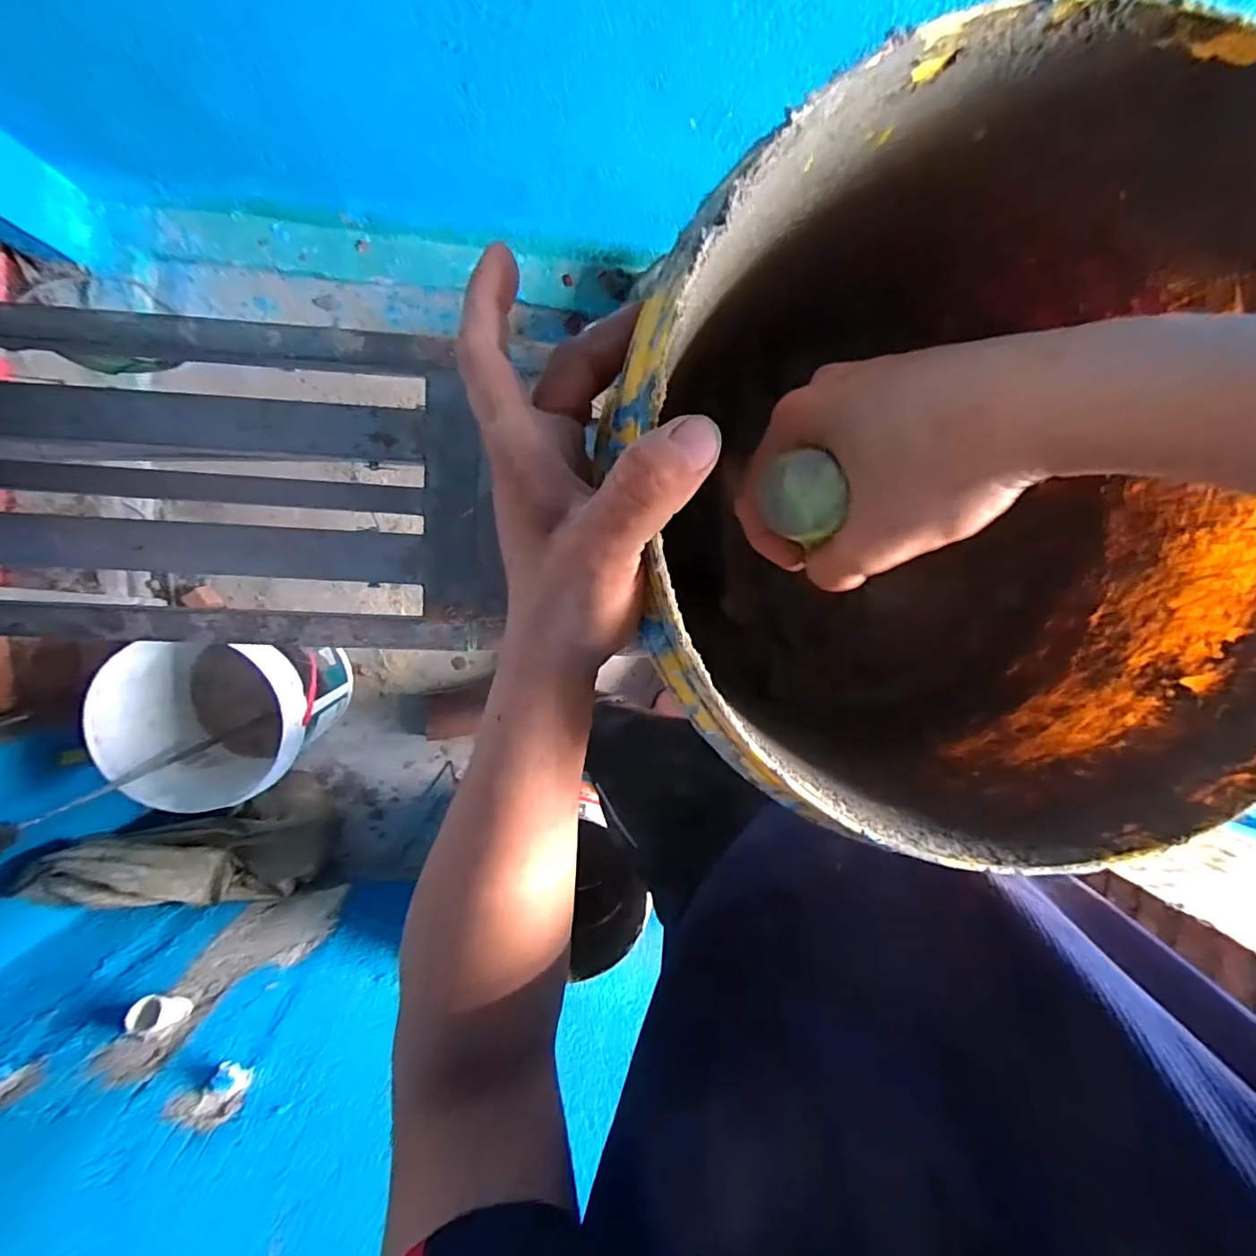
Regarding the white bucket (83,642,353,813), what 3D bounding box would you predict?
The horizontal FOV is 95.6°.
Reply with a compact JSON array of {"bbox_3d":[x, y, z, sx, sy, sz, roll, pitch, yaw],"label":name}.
[{"bbox_3d":[-0.693,0.158,1.052,0.261,0.374,0.267,0,96,-4],"label":"white bucket"}]

